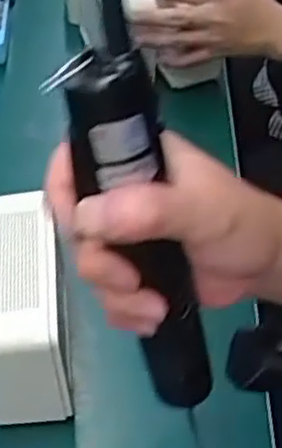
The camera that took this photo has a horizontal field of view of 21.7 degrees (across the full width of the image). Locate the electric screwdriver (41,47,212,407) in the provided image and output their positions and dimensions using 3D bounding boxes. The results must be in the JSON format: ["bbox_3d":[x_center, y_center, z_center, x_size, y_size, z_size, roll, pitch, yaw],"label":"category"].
[{"bbox_3d":[0.003,0.011,0.343,0.041,0.194,0.029,-34,40,-25],"label":"electric screwdriver"}]

